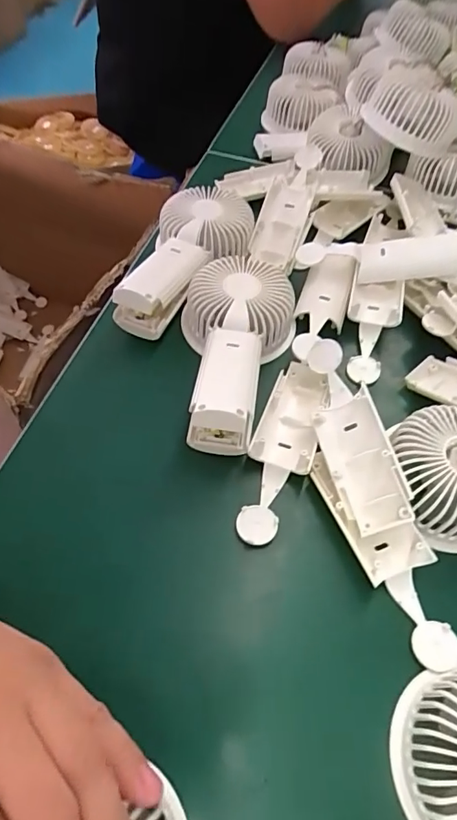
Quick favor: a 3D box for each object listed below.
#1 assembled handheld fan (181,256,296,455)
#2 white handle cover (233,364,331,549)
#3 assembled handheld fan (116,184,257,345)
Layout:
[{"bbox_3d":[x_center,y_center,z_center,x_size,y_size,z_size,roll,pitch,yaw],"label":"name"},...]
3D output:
[{"bbox_3d":[0.001,-0.050,0.344,0.086,0.043,0.166,11,57,3],"label":"assembled handheld fan"},{"bbox_3d":[0.037,0.023,0.317,0.038,0.019,0.133,18,58,7],"label":"white handle cover"},{"bbox_3d":[-0.035,-0.125,0.390,0.082,0.043,0.158,17,57,7],"label":"assembled handheld fan"}]

